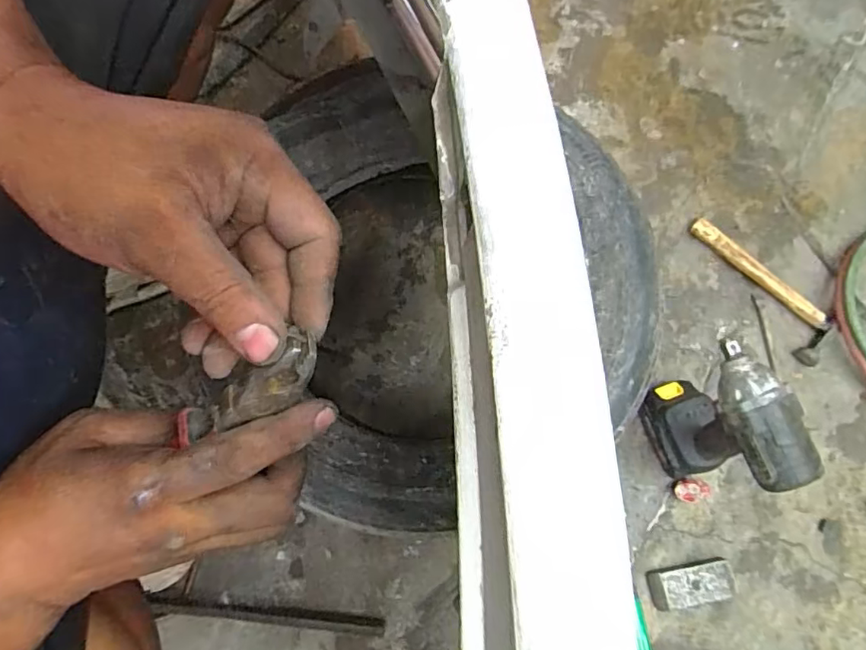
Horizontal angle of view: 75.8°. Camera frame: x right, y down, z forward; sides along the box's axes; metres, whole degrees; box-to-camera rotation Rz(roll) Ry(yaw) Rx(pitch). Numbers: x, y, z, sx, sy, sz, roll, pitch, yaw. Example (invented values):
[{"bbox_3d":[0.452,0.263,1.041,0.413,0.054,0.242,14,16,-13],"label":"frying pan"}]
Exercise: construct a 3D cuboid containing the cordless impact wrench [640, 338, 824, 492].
[{"bbox_3d":[0.313,0.106,0.626,0.065,0.221,0.140,-18,78,-5],"label":"cordless impact wrench"}]

